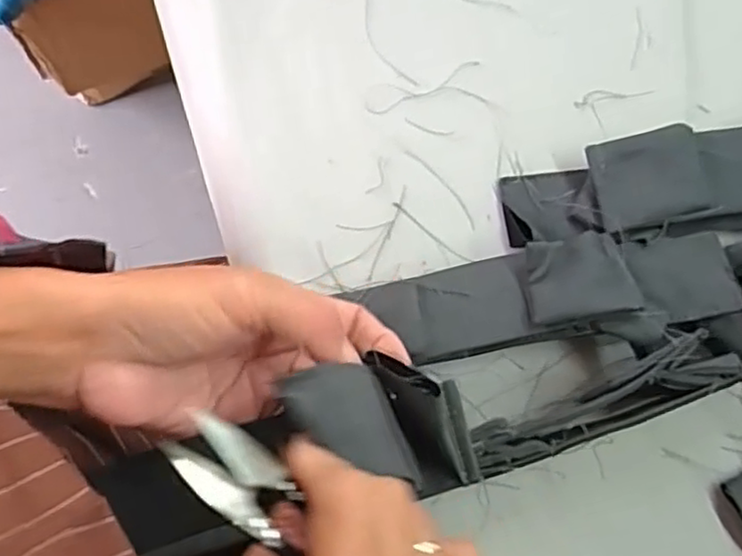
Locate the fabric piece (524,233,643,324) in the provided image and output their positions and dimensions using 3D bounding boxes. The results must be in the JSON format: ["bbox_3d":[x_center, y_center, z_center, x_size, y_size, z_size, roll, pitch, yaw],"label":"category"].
[{"bbox_3d":[0.097,-0.002,0.320,0.050,0.009,0.045,-4,58,-1],"label":"fabric piece"}]

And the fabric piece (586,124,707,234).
[{"bbox_3d":[0.139,-0.050,0.342,0.053,0.005,0.046,-11,75,6],"label":"fabric piece"}]

